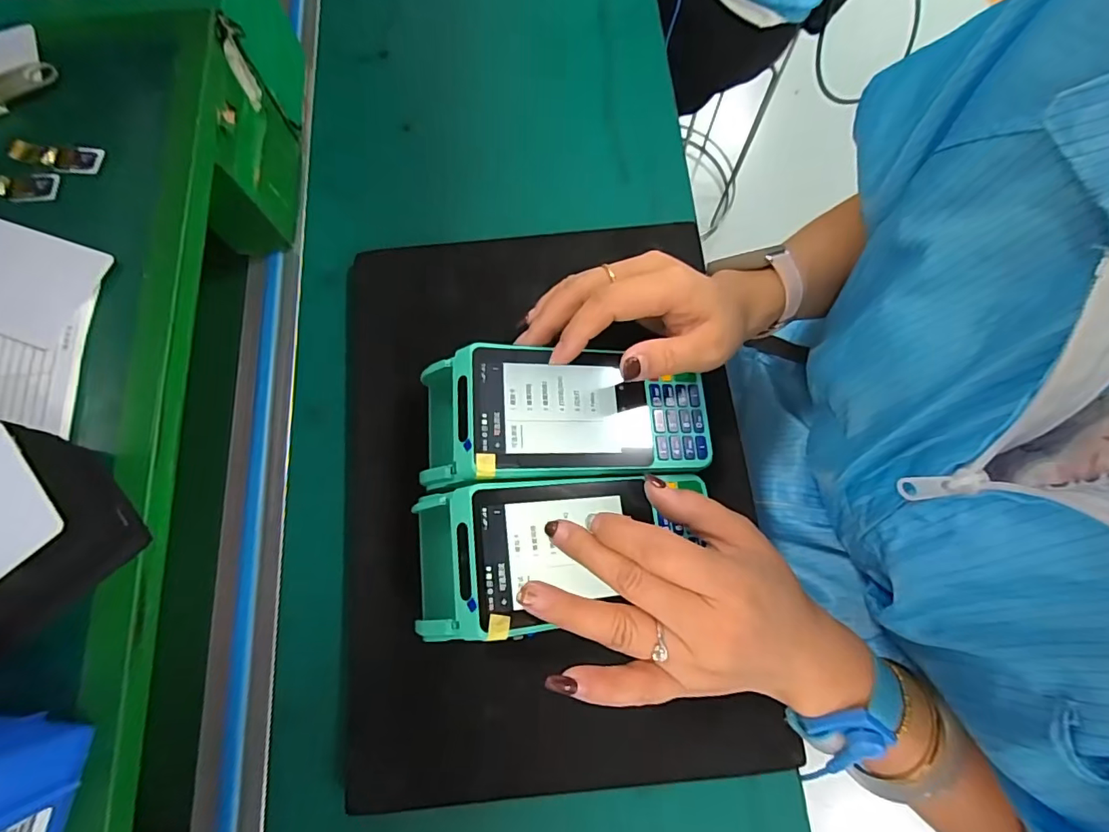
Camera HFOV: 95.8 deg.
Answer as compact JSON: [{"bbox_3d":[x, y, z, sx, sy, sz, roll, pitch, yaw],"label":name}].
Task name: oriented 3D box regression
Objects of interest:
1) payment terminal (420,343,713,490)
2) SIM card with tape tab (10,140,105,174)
[{"bbox_3d":[0.007,0.003,0.298,0.161,0.045,0.076,2,74,-7],"label":"payment terminal"},{"bbox_3d":[-0.264,-0.138,0.266,0.042,0.008,0.015,2,74,1],"label":"SIM card with tape tab"}]

